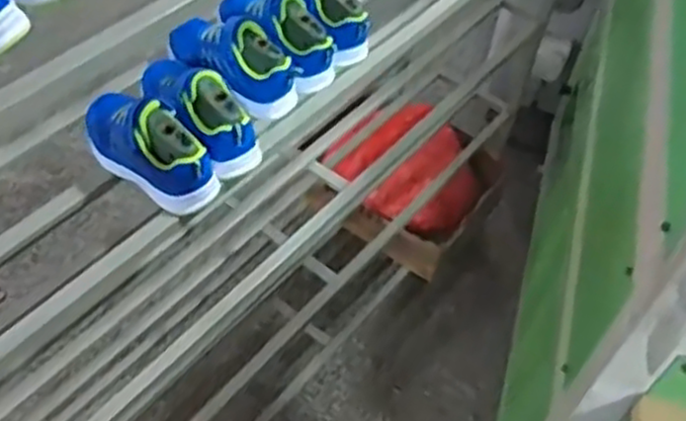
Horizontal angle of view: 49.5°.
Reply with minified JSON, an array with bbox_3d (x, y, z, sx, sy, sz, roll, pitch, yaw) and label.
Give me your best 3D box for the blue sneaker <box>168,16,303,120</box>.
[{"bbox_3d":[-0.125,-0.164,0.825,0.146,0.078,0.062,34,56,21],"label":"blue sneaker"}]

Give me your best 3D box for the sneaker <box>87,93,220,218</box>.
[{"bbox_3d":[-0.202,-0.071,0.743,0.167,0.078,0.071,36,56,22],"label":"sneaker"}]

